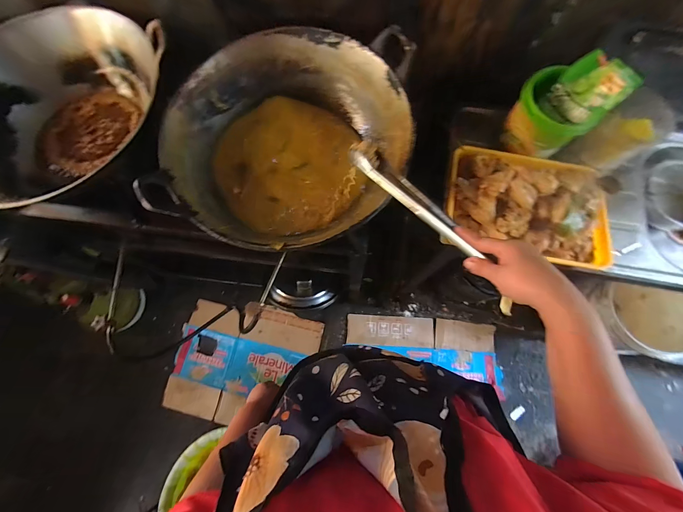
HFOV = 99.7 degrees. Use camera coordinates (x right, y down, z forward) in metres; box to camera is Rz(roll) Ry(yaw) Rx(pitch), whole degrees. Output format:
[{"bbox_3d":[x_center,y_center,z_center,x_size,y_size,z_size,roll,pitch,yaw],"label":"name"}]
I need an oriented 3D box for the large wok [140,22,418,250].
[{"bbox_3d":[-0.124,-0.270,0.660,0.526,0.152,0.523,0,74,2],"label":"large wok"}]

